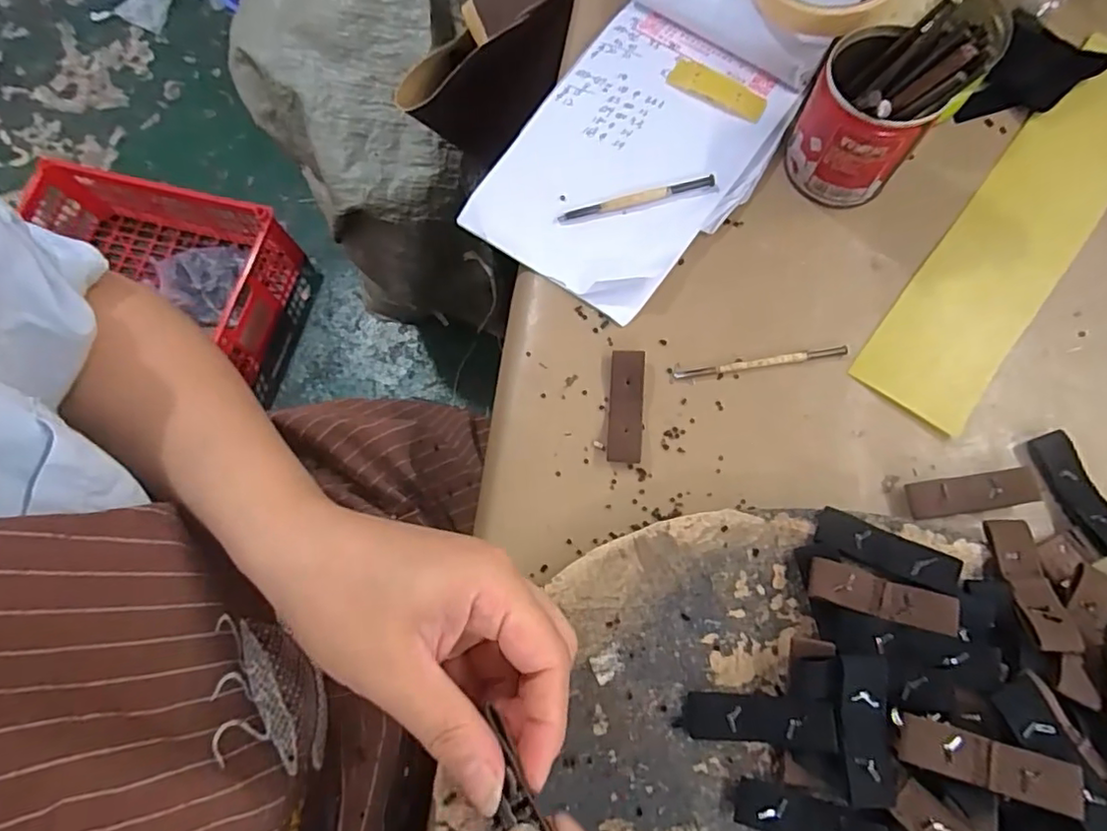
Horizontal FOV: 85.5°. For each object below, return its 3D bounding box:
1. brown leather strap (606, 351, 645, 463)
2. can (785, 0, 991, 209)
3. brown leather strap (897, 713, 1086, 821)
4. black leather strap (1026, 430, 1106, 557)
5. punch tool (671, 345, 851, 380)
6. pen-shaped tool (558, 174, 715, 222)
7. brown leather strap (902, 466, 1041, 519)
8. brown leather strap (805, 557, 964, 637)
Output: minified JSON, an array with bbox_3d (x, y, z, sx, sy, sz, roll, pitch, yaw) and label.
[{"bbox_3d":[0.040,-0.005,0.332,0.019,0.008,0.063,4,74,3],"label":"brown leather strap"},{"bbox_3d":[0.174,-0.167,0.331,0.064,0.084,0.066,-1,74,2],"label":"can"},{"bbox_3d":[0.176,0.141,0.242,0.064,0.004,0.019,12,70,17],"label":"brown leather strap"},{"bbox_3d":[0.271,0.039,0.309,0.023,0.009,0.064,-20,74,-4],"label":"black leather strap"},{"bbox_3d":[0.118,-0.030,0.339,0.099,0.004,0.006,-9,74,0],"label":"punch tool"},{"bbox_3d":[0.050,-0.133,0.364,0.095,0.007,0.007,-11,74,-1],"label":"pen-shaped tool"},{"bbox_3d":[0.218,0.041,0.313,0.063,0.012,0.019,-8,74,0],"label":"brown leather strap"},{"bbox_3d":[0.150,0.083,0.274,0.063,0.009,0.019,16,75,6],"label":"brown leather strap"}]

